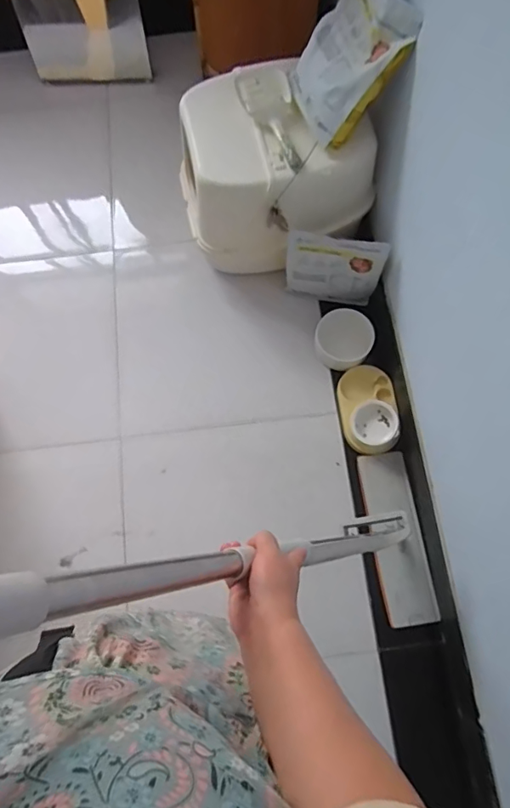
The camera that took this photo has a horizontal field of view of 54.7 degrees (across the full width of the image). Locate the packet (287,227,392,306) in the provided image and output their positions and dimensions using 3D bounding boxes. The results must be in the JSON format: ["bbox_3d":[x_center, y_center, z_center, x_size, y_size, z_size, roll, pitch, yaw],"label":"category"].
[{"bbox_3d":[0.213,-0.360,1.349,0.252,0.267,0.055,10,74,5],"label":"packet"}]

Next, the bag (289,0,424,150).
[{"bbox_3d":[0.204,-0.772,1.095,0.067,0.296,0.249,-6,65,-43],"label":"bag"}]

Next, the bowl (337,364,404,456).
[{"bbox_3d":[0.314,0.008,1.338,0.158,0.075,0.259,-7,73,0],"label":"bowl"}]

